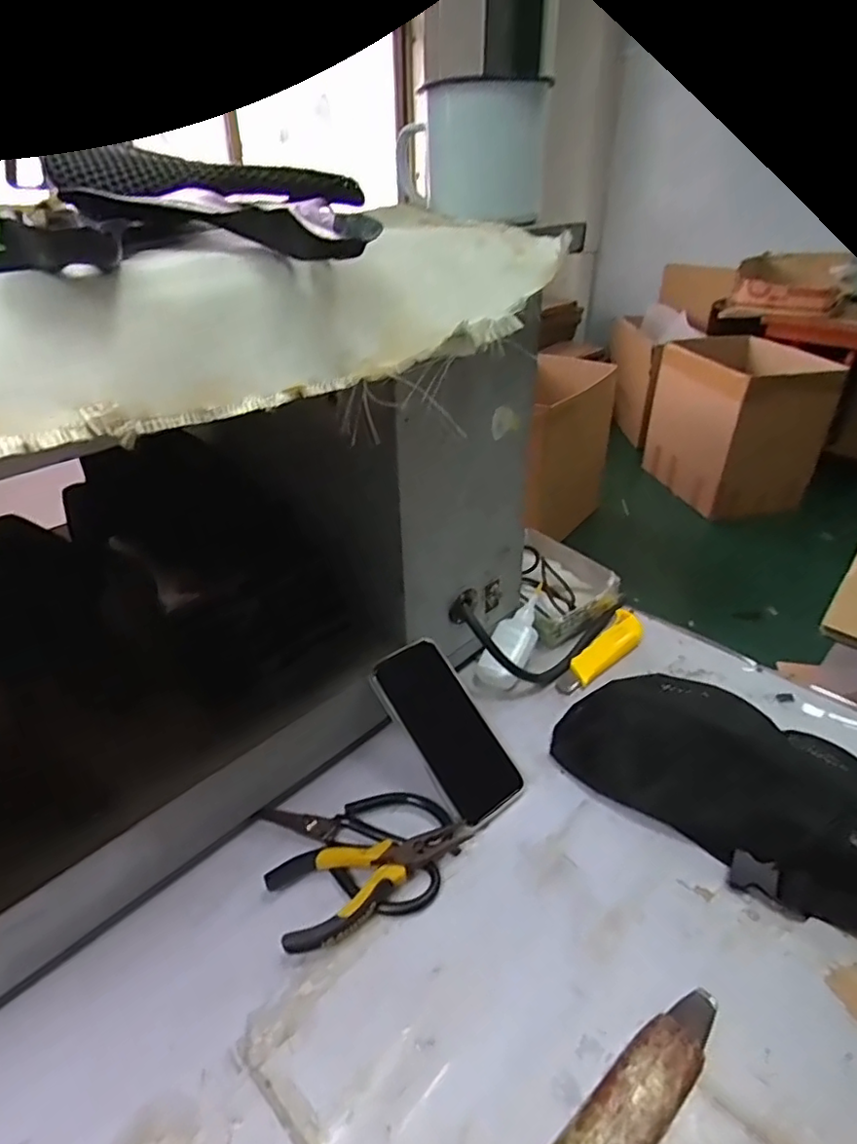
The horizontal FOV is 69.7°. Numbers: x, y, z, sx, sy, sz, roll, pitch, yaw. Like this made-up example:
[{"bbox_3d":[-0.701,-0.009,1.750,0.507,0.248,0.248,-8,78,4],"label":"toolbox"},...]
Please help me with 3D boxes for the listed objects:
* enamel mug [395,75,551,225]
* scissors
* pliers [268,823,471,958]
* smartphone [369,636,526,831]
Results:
[{"bbox_3d":[0.033,-0.329,0.487,0.111,0.090,0.079,-5,32,-4],"label":"enamel mug"},{"bbox_3d":[-0.068,0.222,0.514,0.162,0.013,0.095,6,33,13],"label":"scissors"},{"bbox_3d":[-0.039,0.235,0.484,0.159,0.028,0.069,-16,35,-22],"label":"pliers"},{"bbox_3d":[0.017,0.139,0.552,0.077,0.016,0.164,-25,73,-32],"label":"smartphone"}]

